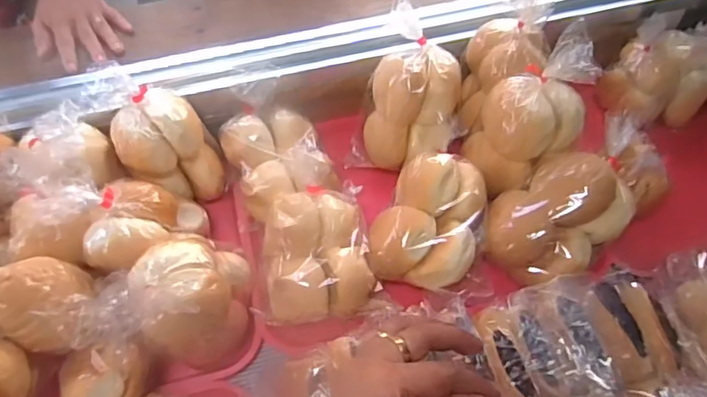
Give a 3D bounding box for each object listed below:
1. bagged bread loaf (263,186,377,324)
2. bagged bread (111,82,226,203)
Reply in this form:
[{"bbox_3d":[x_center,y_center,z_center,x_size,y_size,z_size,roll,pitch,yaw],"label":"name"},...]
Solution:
[{"bbox_3d":[-0.041,0.053,0.609,0.115,0.060,0.142,-9,59,-4],"label":"bagged bread loaf"},{"bbox_3d":[-0.216,-0.059,0.656,0.106,0.125,0.076,-14,60,-7],"label":"bagged bread"}]

